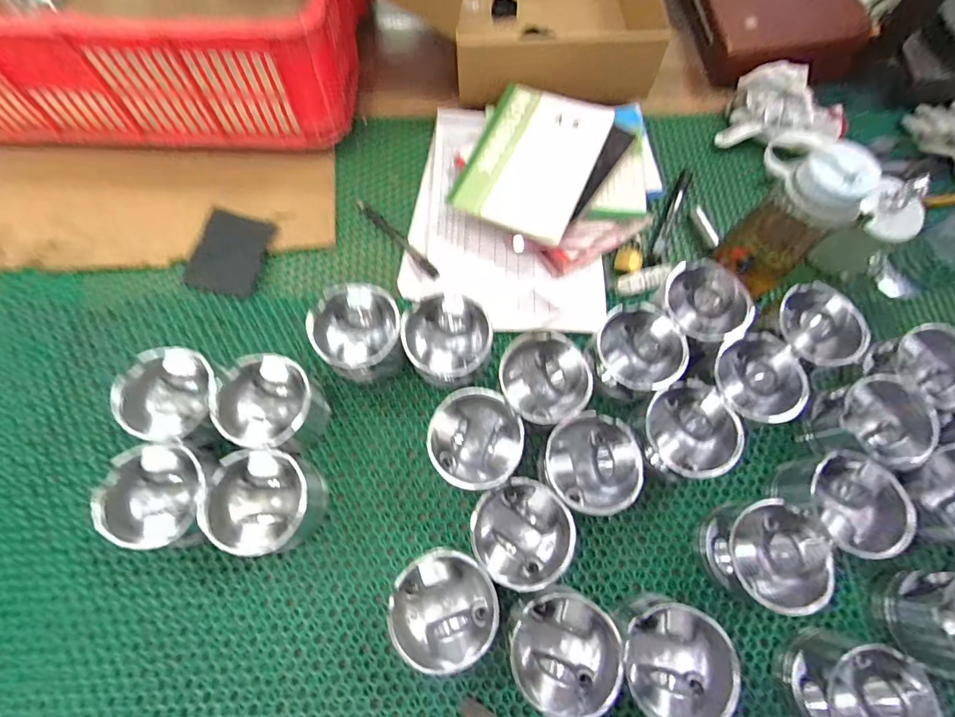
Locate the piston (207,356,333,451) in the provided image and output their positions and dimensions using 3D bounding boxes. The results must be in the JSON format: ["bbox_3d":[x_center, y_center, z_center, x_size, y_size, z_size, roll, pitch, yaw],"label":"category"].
[{"bbox_3d":[-0.202,0.046,0.451,0.091,0.074,0.088,0,72,-1],"label":"piston"}]

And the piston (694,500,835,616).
[{"bbox_3d":[0.259,0.177,0.412,0.081,0.085,0.083,-6,72,-3],"label":"piston"}]

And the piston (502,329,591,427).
[{"bbox_3d":[0.065,0.024,0.464,0.085,0.069,0.084,0,72,-1],"label":"piston"}]

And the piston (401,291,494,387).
[{"bbox_3d":[-0.029,-0.016,0.474,0.089,0.073,0.086,-11,72,-4],"label":"piston"}]

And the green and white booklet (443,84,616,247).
[{"bbox_3d":[0.068,-0.239,0.539,0.140,0.013,0.195,23,72,8],"label":"green and white booklet"}]

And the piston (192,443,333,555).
[{"bbox_3d":[-0.193,0.131,0.421,0.088,0.074,0.088,17,72,5],"label":"piston"}]

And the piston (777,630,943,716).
[{"bbox_3d":[0.315,0.281,0.379,0.088,0.079,0.084,0,72,-1],"label":"piston"}]

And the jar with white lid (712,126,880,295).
[{"bbox_3d":[0.305,-0.140,0.464,0.069,0.180,0.090,-4,71,-2],"label":"jar with white lid"}]

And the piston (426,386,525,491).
[{"bbox_3d":[-0.002,0.082,0.443,0.084,0.071,0.089,0,72,-1],"label":"piston"}]

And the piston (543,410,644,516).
[{"bbox_3d":[0.104,0.104,0.439,0.084,0.073,0.087,0,72,-1],"label":"piston"}]

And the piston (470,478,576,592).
[{"bbox_3d":[0.039,0.161,0.417,0.088,0.072,0.092,0,72,-1],"label":"piston"}]

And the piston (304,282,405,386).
[{"bbox_3d":[-0.121,-0.024,0.476,0.085,0.075,0.090,0,72,-1],"label":"piston"}]

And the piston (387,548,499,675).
[{"bbox_3d":[-0.028,0.213,0.397,0.084,0.074,0.085,0,72,-1],"label":"piston"}]

